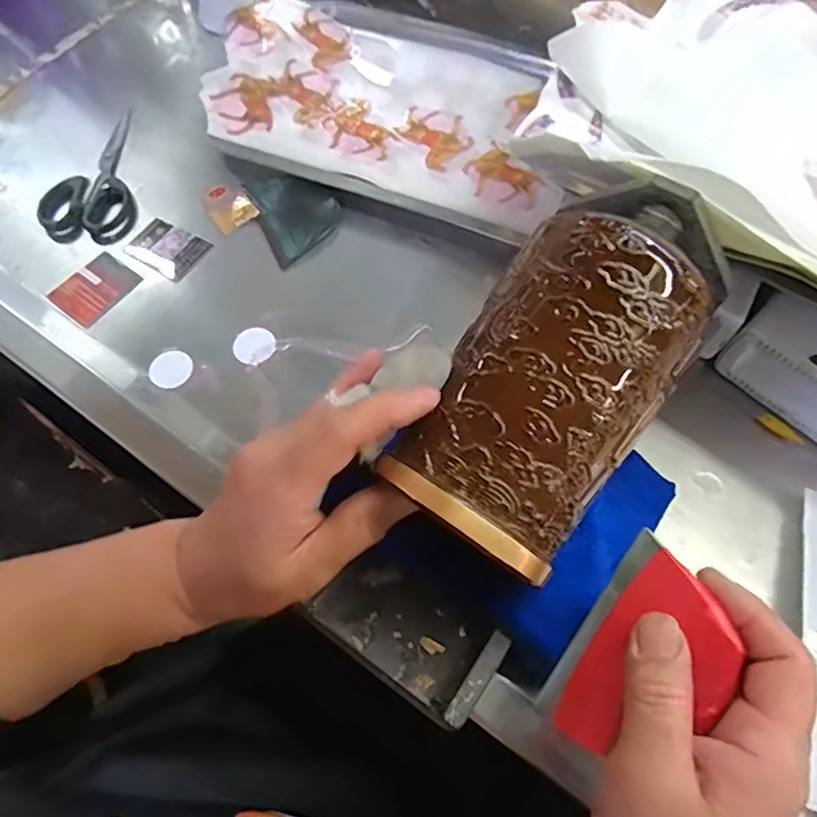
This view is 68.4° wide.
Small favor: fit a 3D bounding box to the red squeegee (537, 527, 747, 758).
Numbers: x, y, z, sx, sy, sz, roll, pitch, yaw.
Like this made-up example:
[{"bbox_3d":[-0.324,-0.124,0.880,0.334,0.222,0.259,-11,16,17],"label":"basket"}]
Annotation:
[{"bbox_3d":[0.091,0.102,0.236,0.055,0.012,0.087,37,97,43],"label":"red squeegee"}]

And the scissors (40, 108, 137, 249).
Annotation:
[{"bbox_3d":[-0.239,-0.182,0.465,0.061,0.017,0.126,0,67,2],"label":"scissors"}]

